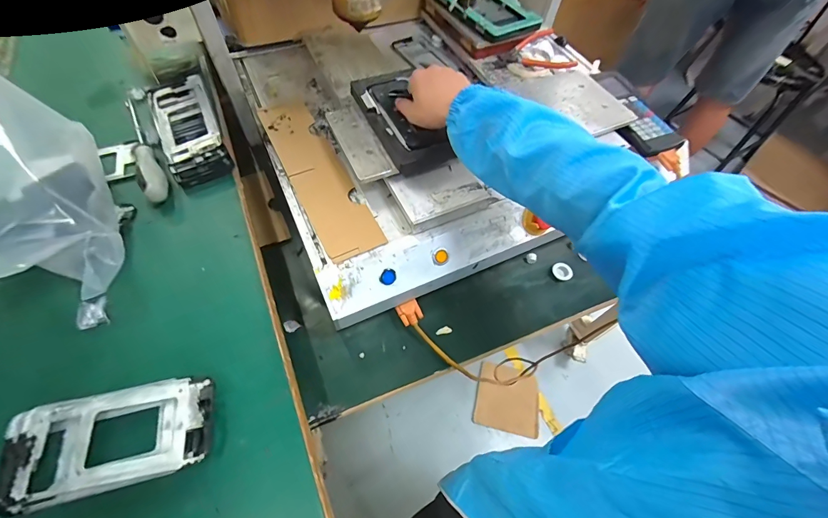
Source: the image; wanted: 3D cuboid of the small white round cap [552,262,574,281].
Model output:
[{"bbox_3d":[0.247,0.020,0.597,0.012,0.027,0.035,5,34,-41],"label":"small white round cap"}]

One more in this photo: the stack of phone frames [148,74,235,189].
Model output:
[{"bbox_3d":[-0.316,-0.184,0.509,0.081,0.045,0.175,-23,62,-17],"label":"stack of phone frames"}]

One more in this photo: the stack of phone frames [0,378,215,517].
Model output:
[{"bbox_3d":[-0.266,0.160,0.318,0.164,0.020,0.081,-10,59,-10],"label":"stack of phone frames"}]

